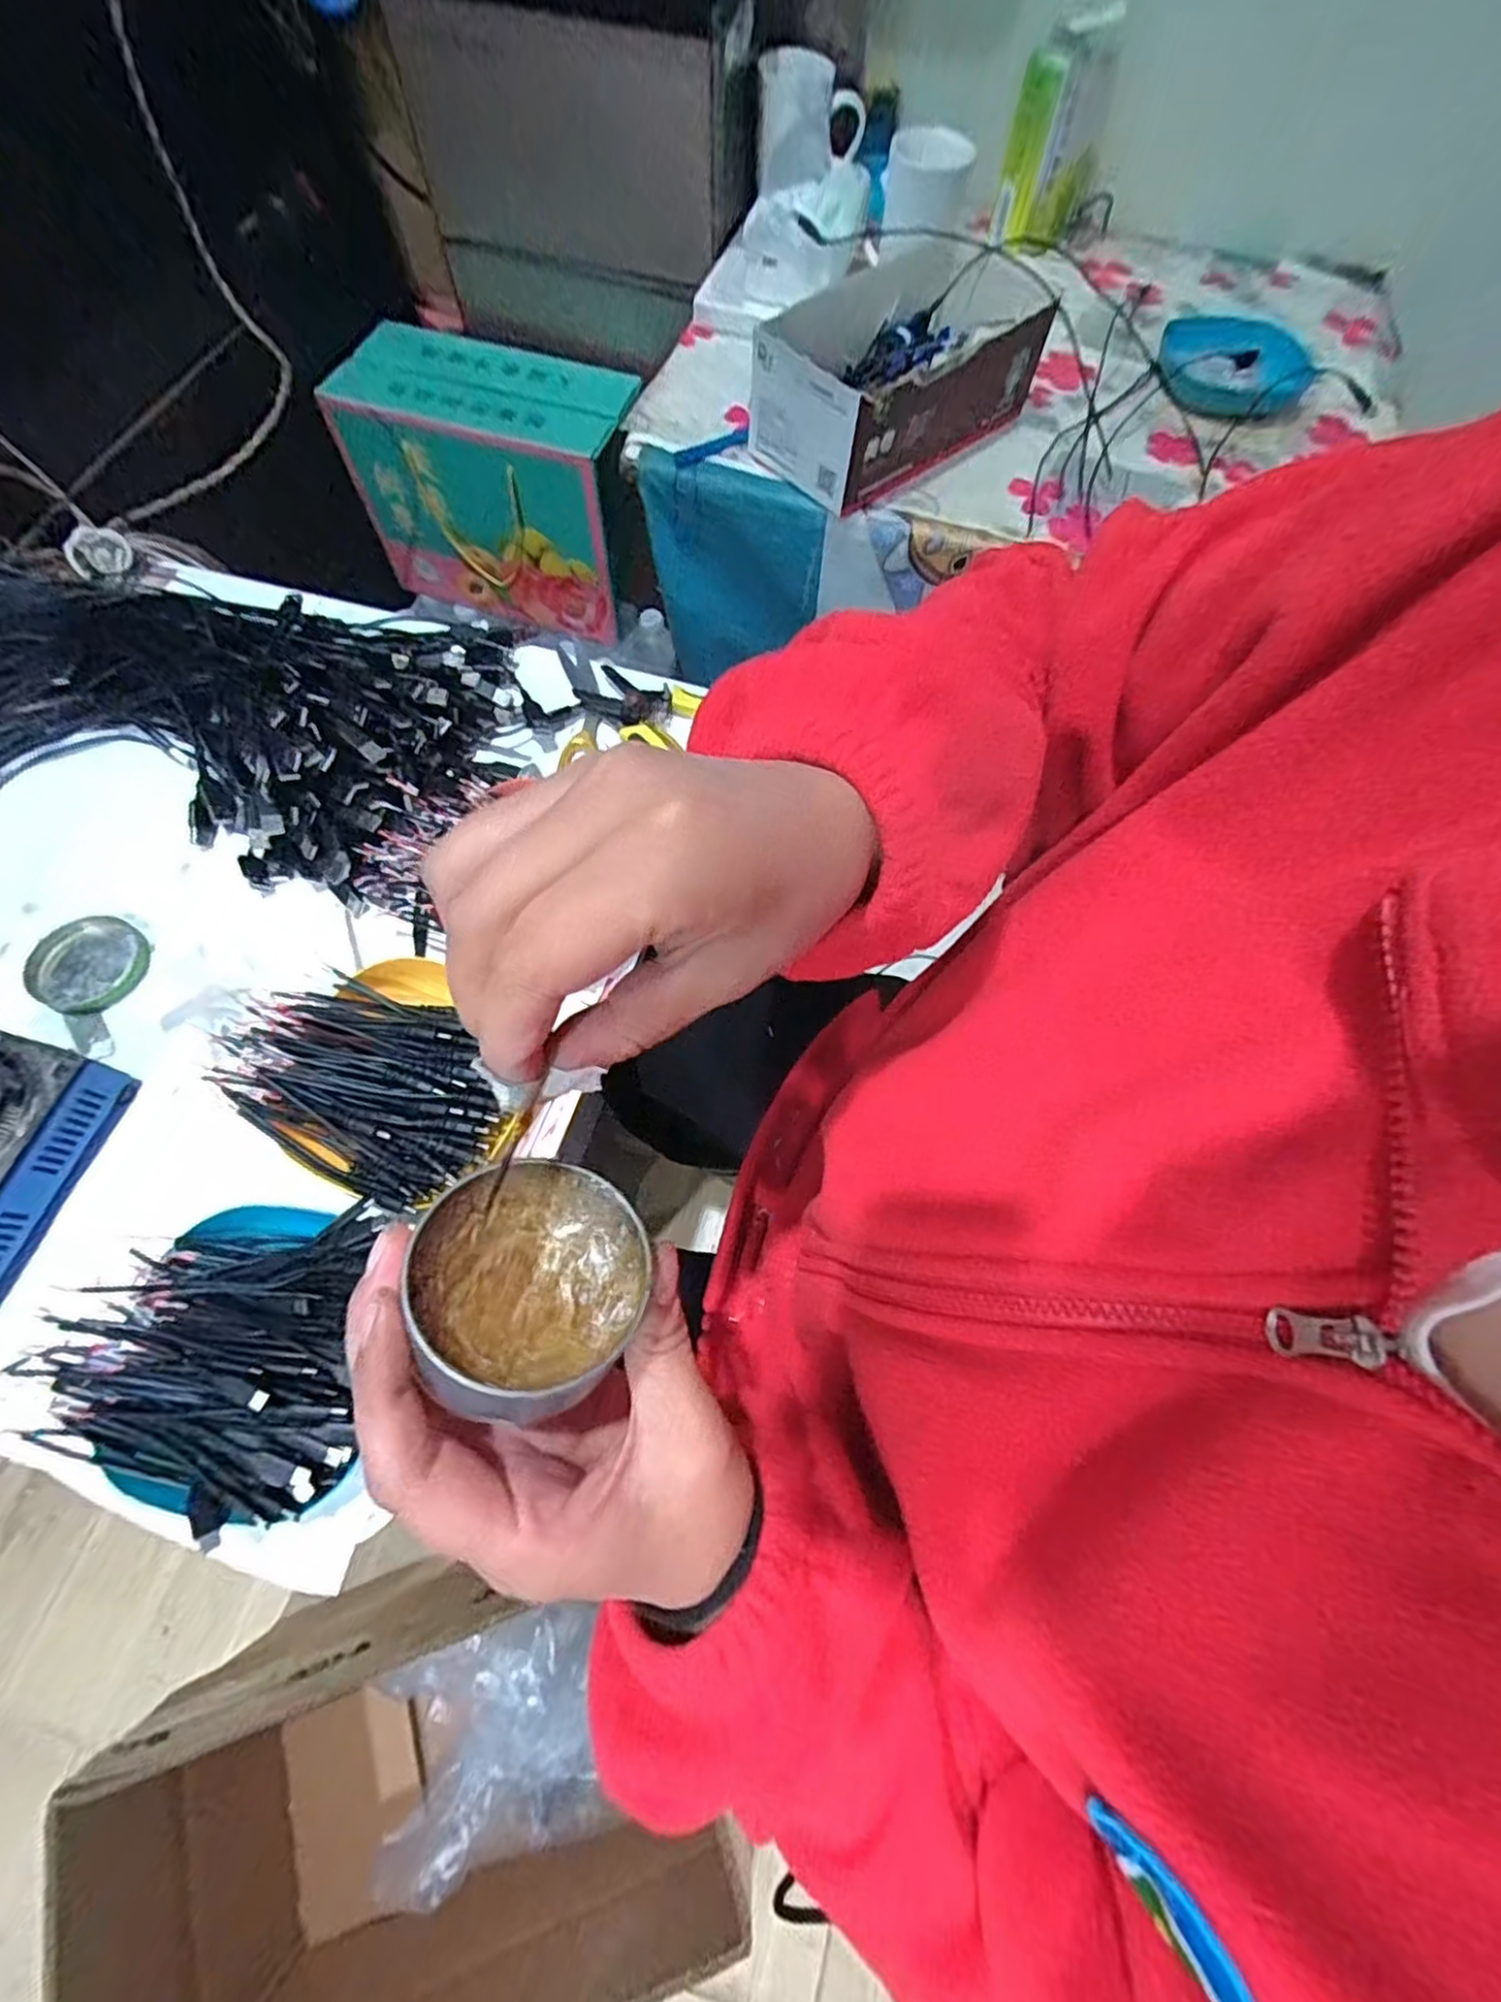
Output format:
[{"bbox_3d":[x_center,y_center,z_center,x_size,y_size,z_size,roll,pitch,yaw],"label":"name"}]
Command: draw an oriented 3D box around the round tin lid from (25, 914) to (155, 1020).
[{"bbox_3d":[-0.433,-0.024,0.470,0.068,0.010,0.066,1,68,-2],"label":"round tin lid"}]

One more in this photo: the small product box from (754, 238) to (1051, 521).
[{"bbox_3d":[0.135,-0.577,0.656,0.268,0.096,0.152,-39,75,-17],"label":"small product box"}]

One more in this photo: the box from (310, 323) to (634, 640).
[{"bbox_3d":[-0.309,-0.631,0.898,0.319,0.235,0.130,17,68,4],"label":"box"}]

